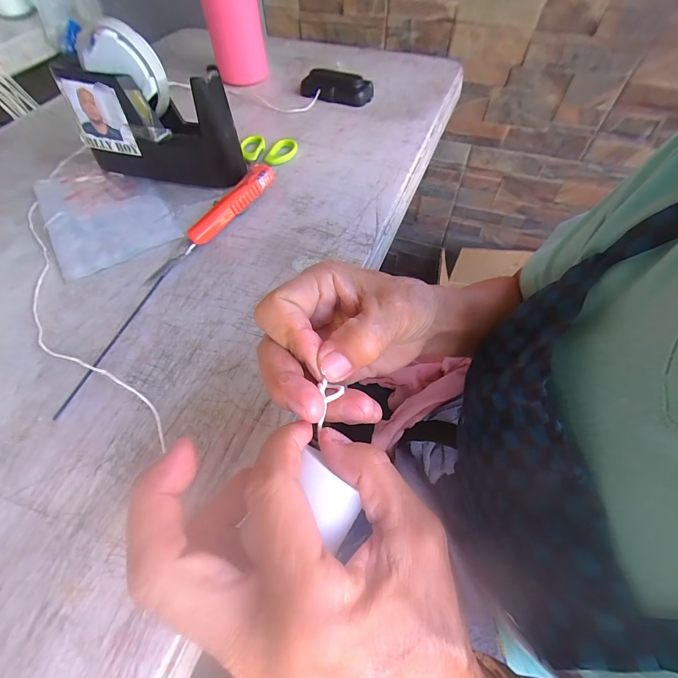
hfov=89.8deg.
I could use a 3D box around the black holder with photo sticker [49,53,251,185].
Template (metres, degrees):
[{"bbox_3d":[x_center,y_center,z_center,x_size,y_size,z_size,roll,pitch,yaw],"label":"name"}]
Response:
[{"bbox_3d":[-0.198,-0.230,0.368,0.176,0.097,0.059,9,58,6],"label":"black holder with photo sticker"}]

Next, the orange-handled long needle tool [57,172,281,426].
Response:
[{"bbox_3d":[-0.149,-0.072,0.312,0.032,0.023,0.292,23,61,14],"label":"orange-handled long needle tool"}]

